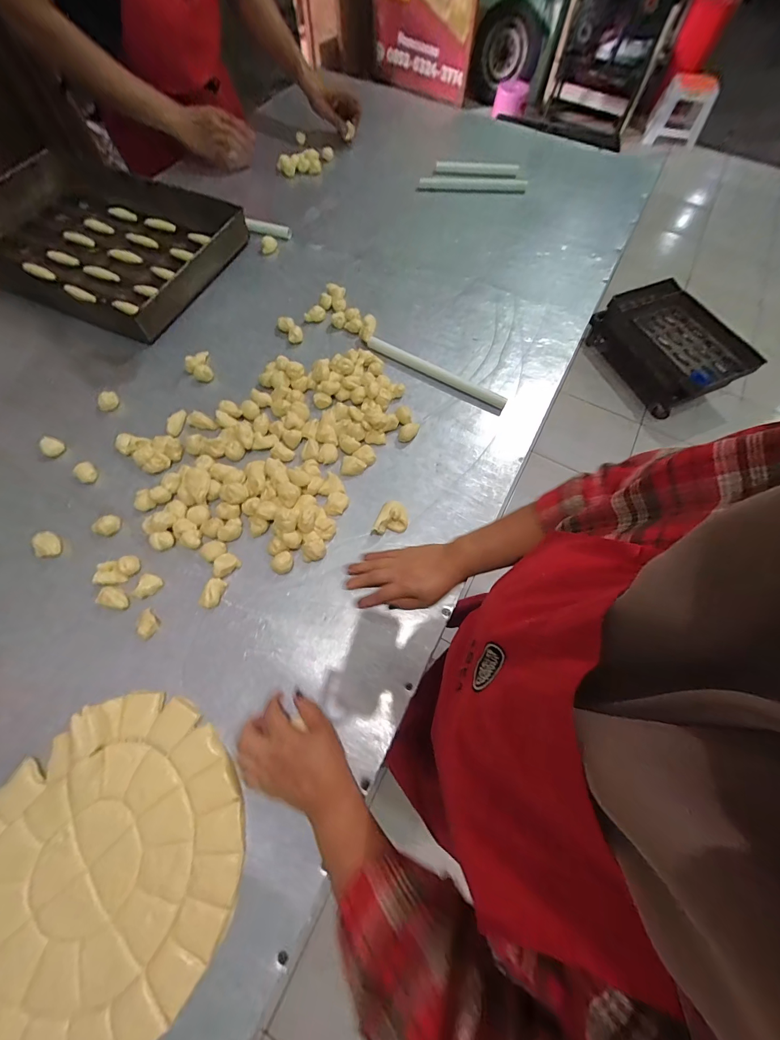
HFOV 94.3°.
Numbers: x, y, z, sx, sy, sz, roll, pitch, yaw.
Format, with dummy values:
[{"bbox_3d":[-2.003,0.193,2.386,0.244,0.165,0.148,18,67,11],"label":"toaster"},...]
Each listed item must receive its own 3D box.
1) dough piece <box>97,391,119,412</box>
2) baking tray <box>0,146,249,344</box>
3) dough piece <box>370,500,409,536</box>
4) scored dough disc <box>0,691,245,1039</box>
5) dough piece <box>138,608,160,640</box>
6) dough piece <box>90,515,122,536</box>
[{"bbox_3d":[-0.478,-0.201,0.612,0.020,0.026,0.033,37,71,14],"label":"dough piece"},{"bbox_3d":[-0.634,-0.604,0.756,0.630,0.064,0.402,26,69,10],"label":"baking tray"},{"bbox_3d":[0.004,-0.003,0.540,0.047,0.020,0.062,14,67,5],"label":"dough piece"},{"bbox_3d":[-0.305,0.366,0.372,0.302,0.023,0.277,0,67,-1],"label":"scored dough disc"},{"bbox_3d":[-0.317,0.134,0.475,0.021,0.018,0.037,-21,69,-10],"label":"dough piece"},{"bbox_3d":[-0.407,0.007,0.522,0.025,0.021,0.032,25,69,10],"label":"dough piece"}]

